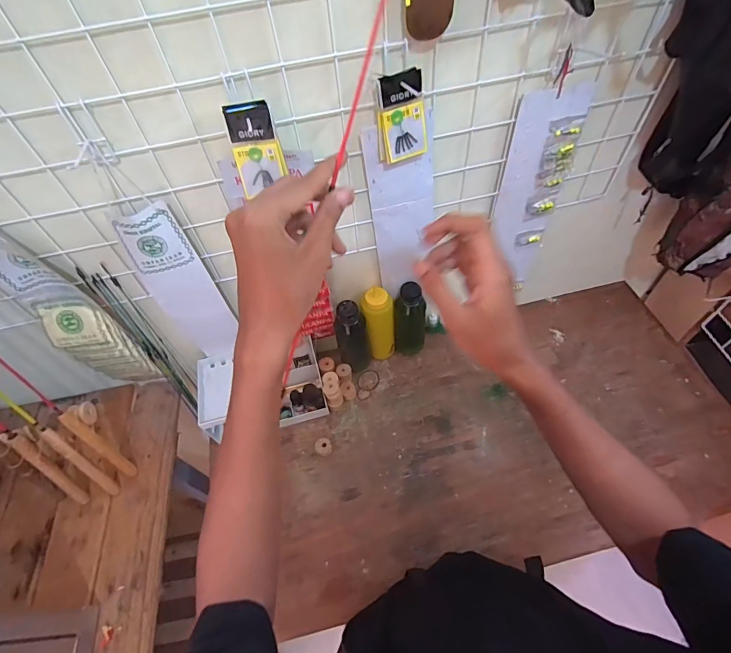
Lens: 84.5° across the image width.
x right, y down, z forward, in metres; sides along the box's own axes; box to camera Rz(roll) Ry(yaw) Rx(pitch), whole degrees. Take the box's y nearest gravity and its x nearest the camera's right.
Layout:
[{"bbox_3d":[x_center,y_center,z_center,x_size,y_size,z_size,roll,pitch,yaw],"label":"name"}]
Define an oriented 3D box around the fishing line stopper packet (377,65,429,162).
[{"bbox_3d":[0.045,-0.253,0.487,0.057,0.090,0.031,-13,55,-4],"label":"fishing line stopper packet"}]

